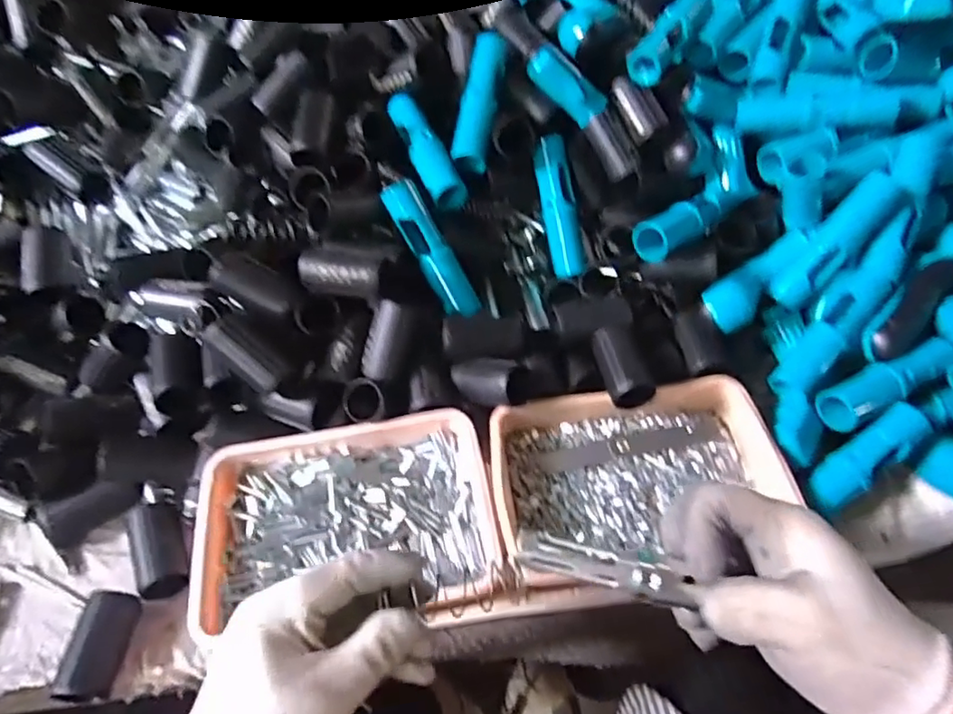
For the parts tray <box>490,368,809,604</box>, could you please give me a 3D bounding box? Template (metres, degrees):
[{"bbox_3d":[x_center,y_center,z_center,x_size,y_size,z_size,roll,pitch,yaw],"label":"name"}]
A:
[{"bbox_3d":[0.116,0.091,0.438,0.202,0.040,0.144,-10,54,-5],"label":"parts tray"}]

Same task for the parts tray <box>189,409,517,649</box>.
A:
[{"bbox_3d":[-0.088,0.114,0.423,0.202,0.033,0.144,-5,53,-2],"label":"parts tray"}]

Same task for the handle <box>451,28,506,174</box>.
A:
[{"bbox_3d":[0.004,-0.229,0.526,0.027,0.021,0.133,8,75,8],"label":"handle"}]

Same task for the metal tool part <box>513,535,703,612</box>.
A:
[{"bbox_3d":[0.064,0.105,0.294,0.086,0.008,0.016,13,55,10],"label":"metal tool part"}]

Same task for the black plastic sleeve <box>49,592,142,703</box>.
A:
[{"bbox_3d":[-0.241,0.184,0.382,0.028,0.023,0.063,-4,53,-1],"label":"black plastic sleeve"}]

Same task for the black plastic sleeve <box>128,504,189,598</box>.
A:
[{"bbox_3d":[-0.226,0.135,0.429,0.028,0.029,0.065,-20,55,-13],"label":"black plastic sleeve"}]

